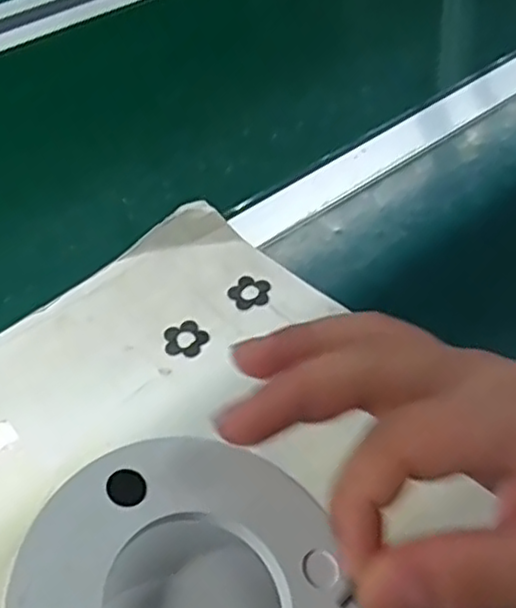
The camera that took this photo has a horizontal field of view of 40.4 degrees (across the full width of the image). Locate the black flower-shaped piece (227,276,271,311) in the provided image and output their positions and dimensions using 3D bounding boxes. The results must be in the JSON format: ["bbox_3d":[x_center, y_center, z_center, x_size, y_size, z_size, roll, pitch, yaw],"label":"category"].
[{"bbox_3d":[-0.004,-0.007,0.443,0.026,0.004,0.026,-2,53,3],"label":"black flower-shaped piece"}]

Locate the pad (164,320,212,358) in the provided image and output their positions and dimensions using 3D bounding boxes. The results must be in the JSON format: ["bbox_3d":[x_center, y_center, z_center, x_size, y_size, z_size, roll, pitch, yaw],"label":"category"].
[{"bbox_3d":[-0.044,0.021,0.419,0.026,0.004,0.026,17,49,21],"label":"pad"}]

